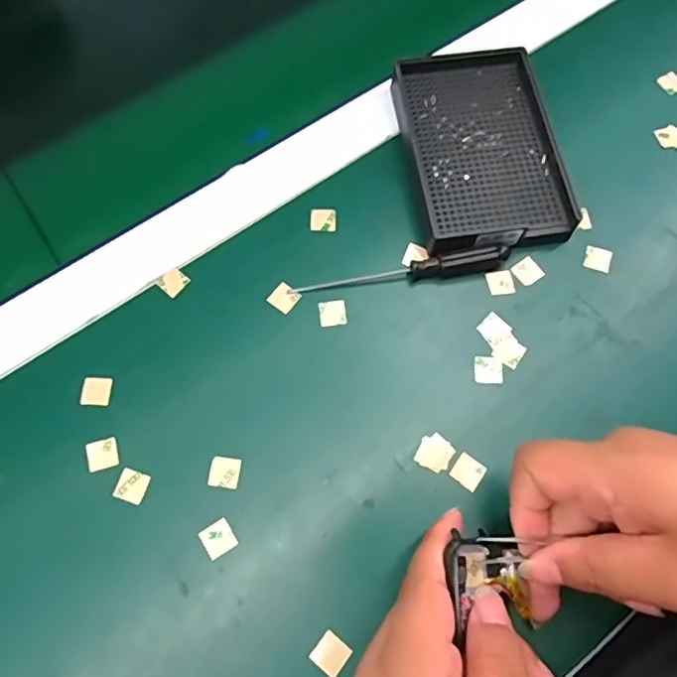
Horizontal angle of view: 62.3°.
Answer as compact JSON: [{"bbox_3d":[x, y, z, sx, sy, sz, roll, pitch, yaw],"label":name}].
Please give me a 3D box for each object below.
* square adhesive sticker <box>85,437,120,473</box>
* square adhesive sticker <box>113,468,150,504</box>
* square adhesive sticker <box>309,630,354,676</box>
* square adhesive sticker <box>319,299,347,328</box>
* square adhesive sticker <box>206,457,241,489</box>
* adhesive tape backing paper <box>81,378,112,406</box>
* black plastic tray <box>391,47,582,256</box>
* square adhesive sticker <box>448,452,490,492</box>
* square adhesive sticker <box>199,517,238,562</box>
[{"bbox_3d":[-0.128,0.063,0.303,0.016,0.004,0.016,-17,69,-11],"label":"square adhesive sticker"},{"bbox_3d":[-0.110,0.078,0.296,0.016,0.004,0.016,16,70,6],"label":"square adhesive sticker"},{"bbox_3d":[-0.004,0.153,0.271,0.015,0.004,0.016,37,72,17],"label":"square adhesive sticker"},{"bbox_3d":[-0.004,-0.016,0.331,0.016,0.004,0.016,-6,70,-3],"label":"square adhesive sticker"},{"bbox_3d":[-0.061,0.071,0.298,0.016,0.004,0.016,3,70,1],"label":"square adhesive sticker"},{"bbox_3d":[-0.136,0.029,0.313,0.016,0.004,0.016,1,70,0],"label":"adhesive tape backing paper"},{"bbox_3d":[0.091,-0.123,0.361,0.092,0.022,0.141,-8,70,-3],"label":"black plastic tray"},{"bbox_3d":[0.070,0.072,0.301,0.016,0.004,0.016,37,71,11],"label":"square adhesive sticker"},{"bbox_3d":[-0.062,0.103,0.287,0.015,0.004,0.016,-32,73,-11],"label":"square adhesive sticker"}]

